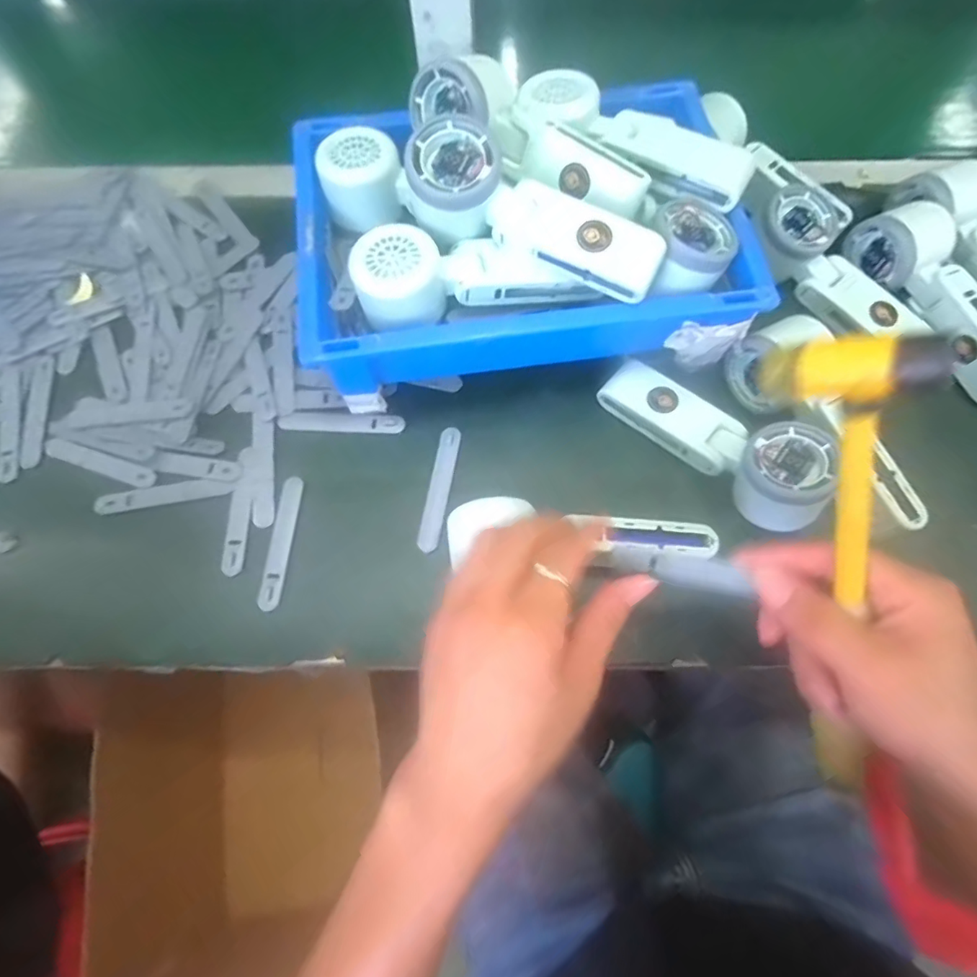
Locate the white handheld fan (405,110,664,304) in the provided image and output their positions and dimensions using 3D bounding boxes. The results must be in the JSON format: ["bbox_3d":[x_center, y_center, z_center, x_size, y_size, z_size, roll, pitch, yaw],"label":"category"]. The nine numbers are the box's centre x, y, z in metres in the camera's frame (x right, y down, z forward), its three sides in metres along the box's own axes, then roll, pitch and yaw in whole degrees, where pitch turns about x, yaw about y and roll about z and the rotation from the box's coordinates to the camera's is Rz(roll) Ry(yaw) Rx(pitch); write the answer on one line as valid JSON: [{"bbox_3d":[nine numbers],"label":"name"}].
[{"bbox_3d":[0.028,-0.172,0.341,0.164,0.049,0.060,17,71,7],"label":"white handheld fan"}]

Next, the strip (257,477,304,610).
[{"bbox_3d":[-0.145,0.037,0.384,0.015,0.010,0.094,3,70,2],"label":"strip"}]

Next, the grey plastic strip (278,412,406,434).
[{"bbox_3d":[-0.111,-0.049,0.416,0.092,0.006,0.017,0,62,0],"label":"grey plastic strip"}]

